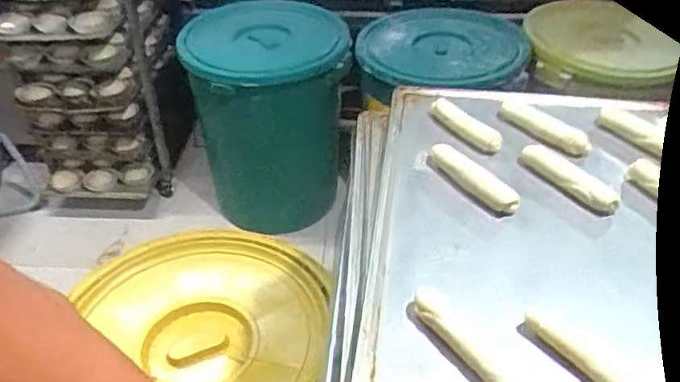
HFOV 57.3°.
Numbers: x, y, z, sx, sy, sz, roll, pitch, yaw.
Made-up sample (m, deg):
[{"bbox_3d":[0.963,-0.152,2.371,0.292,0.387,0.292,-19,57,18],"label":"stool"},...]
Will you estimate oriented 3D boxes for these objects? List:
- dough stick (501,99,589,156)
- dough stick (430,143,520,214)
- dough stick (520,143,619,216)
[{"bbox_3d":[0.211,-0.066,0.648,0.022,0.026,0.102,-31,47,-33],"label":"dough stick"},{"bbox_3d":[0.121,-0.015,0.590,0.024,0.028,0.111,-20,42,-23],"label":"dough stick"},{"bbox_3d":[0.220,-0.012,0.599,0.021,0.023,0.105,-21,42,-24],"label":"dough stick"}]

